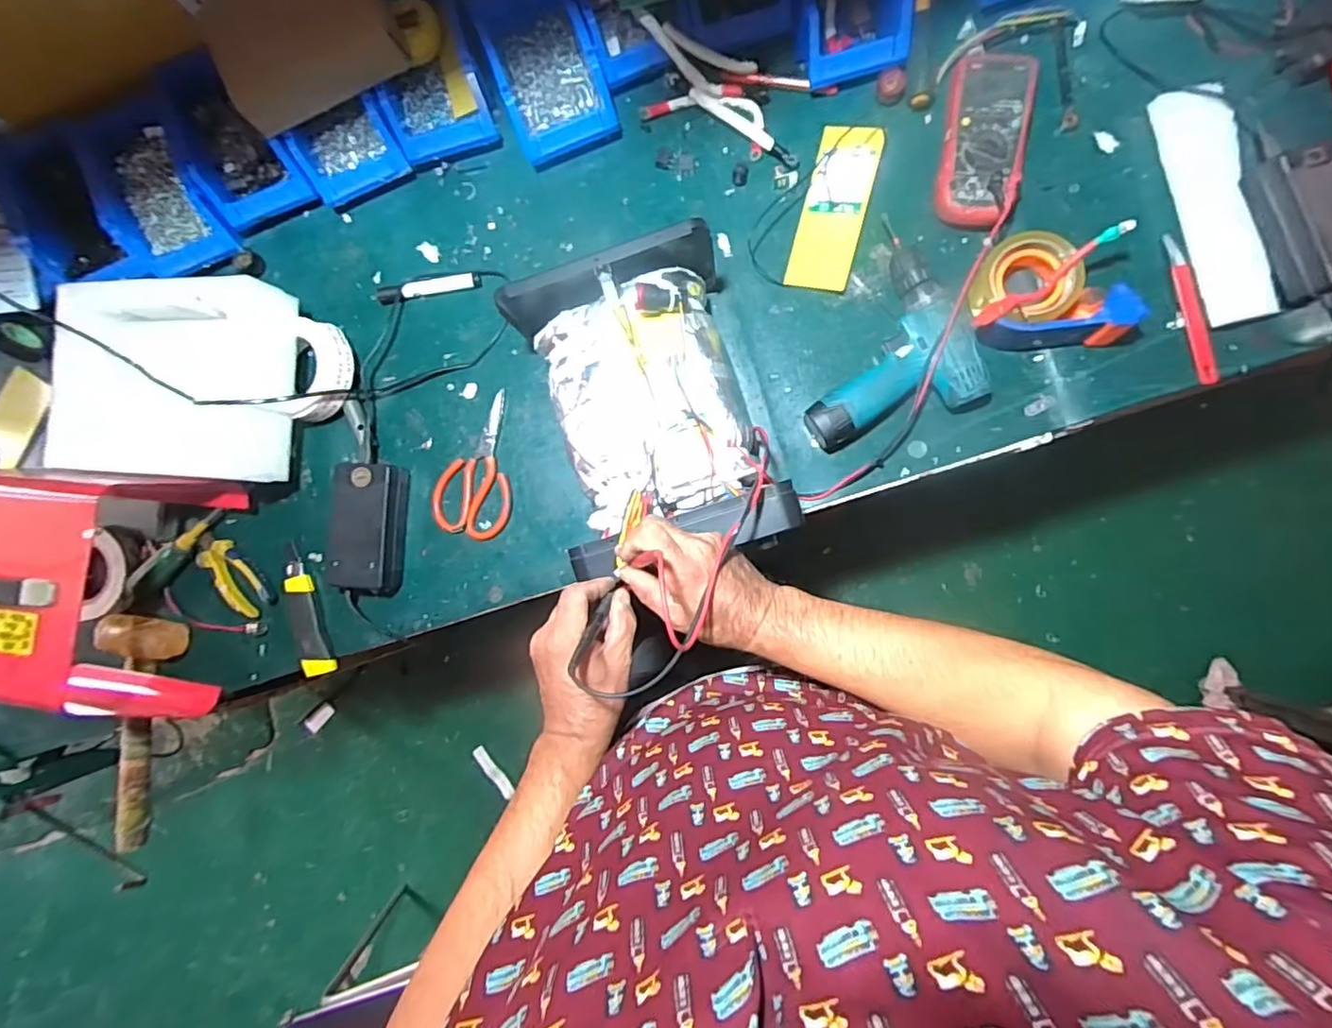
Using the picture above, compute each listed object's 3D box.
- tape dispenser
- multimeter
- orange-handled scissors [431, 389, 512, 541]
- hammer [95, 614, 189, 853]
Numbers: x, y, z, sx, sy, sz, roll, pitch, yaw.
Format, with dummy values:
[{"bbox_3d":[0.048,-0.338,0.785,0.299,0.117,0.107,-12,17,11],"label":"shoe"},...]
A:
[{"bbox_3d":[0.414,-0.242,0.652,0.166,0.067,0.113,4,89,5],"label":"tape dispenser"},{"bbox_3d":[0.355,-0.412,0.682,0.086,0.050,0.189,8,90,5],"label":"multimeter"},{"bbox_3d":[-0.240,-0.060,0.743,0.102,0.010,0.179,1,89,5],"label":"orange-handled scissors"},{"bbox_3d":[-0.628,0.269,0.714,0.062,0.086,0.283,9,90,5],"label":"hammer"}]

